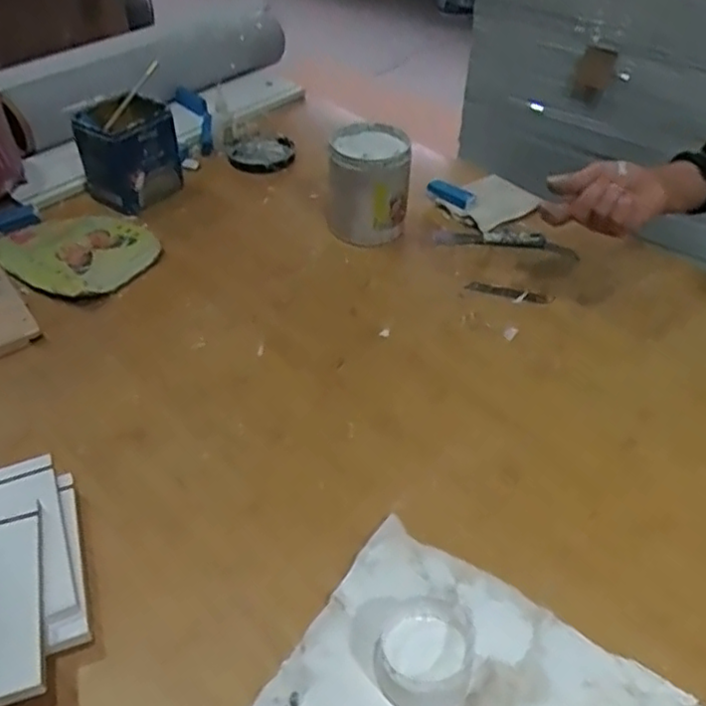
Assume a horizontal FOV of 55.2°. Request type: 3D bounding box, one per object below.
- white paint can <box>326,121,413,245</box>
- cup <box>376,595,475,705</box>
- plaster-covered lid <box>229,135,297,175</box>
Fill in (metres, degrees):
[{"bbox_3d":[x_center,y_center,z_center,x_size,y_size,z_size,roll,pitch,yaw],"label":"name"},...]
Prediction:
[{"bbox_3d":[0.019,-0.203,0.838,0.098,0.126,0.098,0,43,0],"label":"white paint can"},{"bbox_3d":[0.050,0.202,0.456,0.067,0.040,0.062,0,43,0],"label":"cup"},{"bbox_3d":[-0.134,-0.294,0.999,0.094,0.016,0.098,0,43,0],"label":"plaster-covered lid"}]

